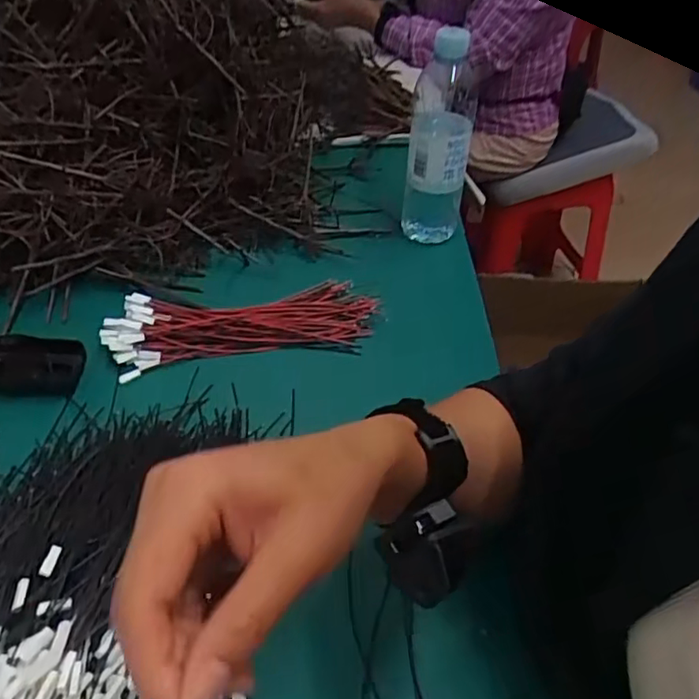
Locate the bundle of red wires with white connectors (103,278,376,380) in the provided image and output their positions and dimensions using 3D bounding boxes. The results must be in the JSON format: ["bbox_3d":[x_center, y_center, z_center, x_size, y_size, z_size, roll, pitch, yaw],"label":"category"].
[{"bbox_3d":[-0.102,-0.031,0.616,0.257,0.022,0.087,-8,44,-9],"label":"bundle of red wires with white connectors"}]

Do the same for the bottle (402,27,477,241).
[{"bbox_3d":[0.097,-0.221,0.686,0.066,0.216,0.054,7,44,7],"label":"bottle"}]

